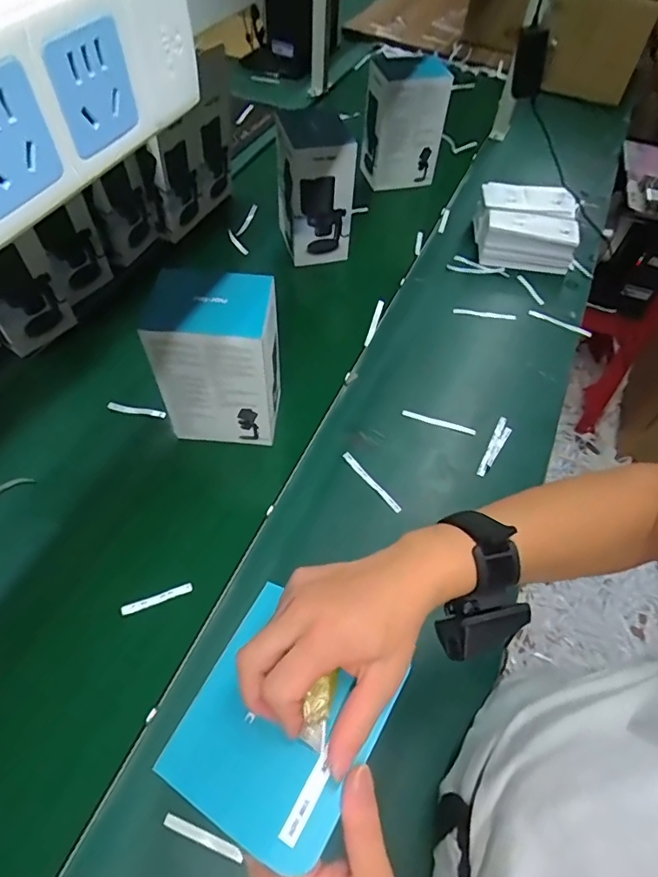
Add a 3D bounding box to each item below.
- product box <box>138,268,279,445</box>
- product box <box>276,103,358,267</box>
[{"bbox_3d":[-0.150,-0.104,0.701,0.152,0.216,0.118,4,55,-1],"label":"product box"},{"bbox_3d":[-0.030,-0.479,0.963,0.128,0.233,0.135,-9,56,-9],"label":"product box"}]

